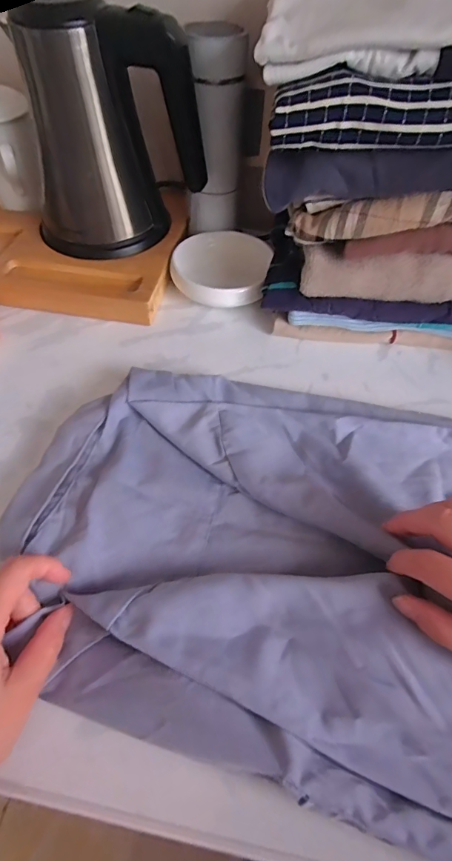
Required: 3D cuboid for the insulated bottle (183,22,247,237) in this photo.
[{"bbox_3d":[-0.012,-0.315,0.453,0.060,0.175,0.051,-12,58,-10],"label":"insulated bottle"}]

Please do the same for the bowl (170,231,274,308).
[{"bbox_3d":[-0.006,-0.183,0.483,0.105,0.038,0.105,1,55,-1],"label":"bowl"}]

